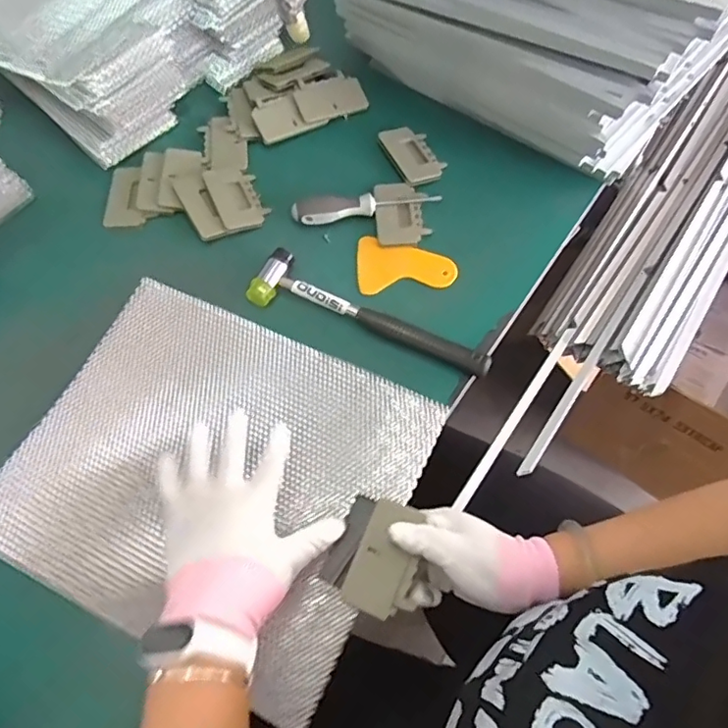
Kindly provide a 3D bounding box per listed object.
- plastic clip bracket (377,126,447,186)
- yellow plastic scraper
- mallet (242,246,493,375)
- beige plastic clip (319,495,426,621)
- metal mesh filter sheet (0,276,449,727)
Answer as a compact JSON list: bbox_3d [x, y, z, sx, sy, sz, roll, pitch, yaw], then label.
[{"bbox_3d":[0.058,-0.241,0.645,0.054,0.016,0.084,-23,65,-9],"label":"plastic clip bracket"},{"bbox_3d":[0.044,-0.106,0.586,0.099,0.007,0.066,-4,69,2],"label":"yellow plastic scraper"},{"bbox_3d":[0.006,-0.047,0.537,0.241,0.022,0.053,22,67,12],"label":"mallet"},{"bbox_3d":[0.009,0.151,0.450,0.063,0.017,0.083,23,67,13],"label":"beige plastic clip"},{"bbox_3d":[-0.130,0.086,0.478,0.322,0.024,0.270,24,70,11],"label":"metal mesh filter sheet"}]

